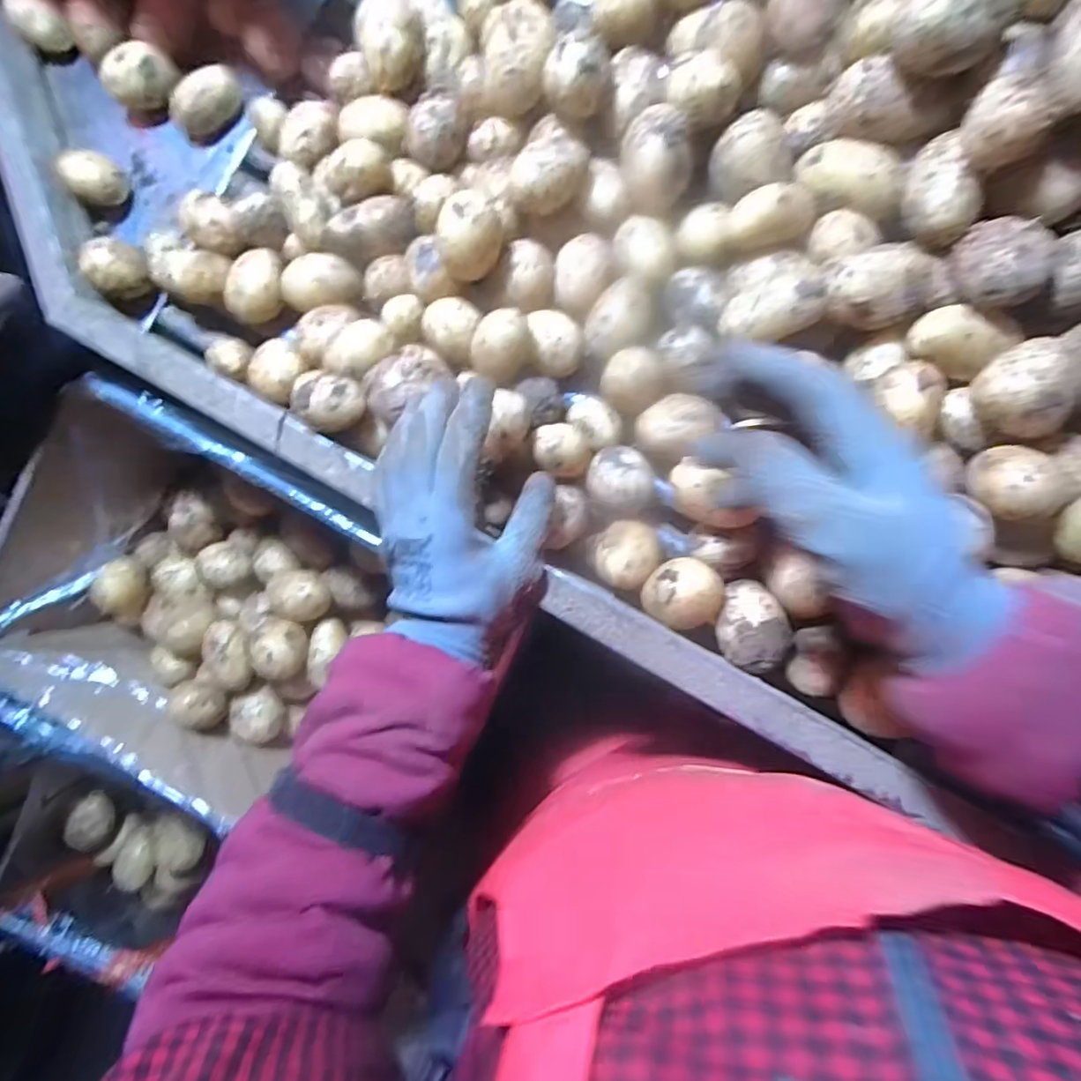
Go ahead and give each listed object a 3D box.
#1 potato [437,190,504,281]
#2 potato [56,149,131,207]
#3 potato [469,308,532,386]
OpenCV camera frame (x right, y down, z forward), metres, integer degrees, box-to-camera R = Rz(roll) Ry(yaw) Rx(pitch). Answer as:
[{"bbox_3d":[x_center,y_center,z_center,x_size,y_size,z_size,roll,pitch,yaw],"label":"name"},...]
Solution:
[{"bbox_3d":[-0.045,-0.198,0.379,0.041,0.044,0.038,-15,86,4],"label":"potato"},{"bbox_3d":[-0.365,-0.297,0.474,0.037,0.041,0.037,0,88,5],"label":"potato"},{"bbox_3d":[-0.026,-0.130,0.386,0.036,0.028,0.045,18,89,5],"label":"potato"}]

